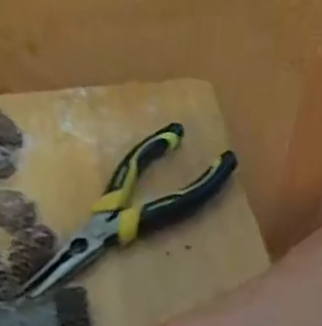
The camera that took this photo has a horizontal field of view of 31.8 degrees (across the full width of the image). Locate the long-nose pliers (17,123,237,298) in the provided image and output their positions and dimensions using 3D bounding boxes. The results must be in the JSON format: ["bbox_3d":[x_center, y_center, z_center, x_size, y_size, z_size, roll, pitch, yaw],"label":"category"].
[{"bbox_3d":[-0.025,0.023,0.358,0.153,0.019,0.067,-25,52,-24],"label":"long-nose pliers"}]

